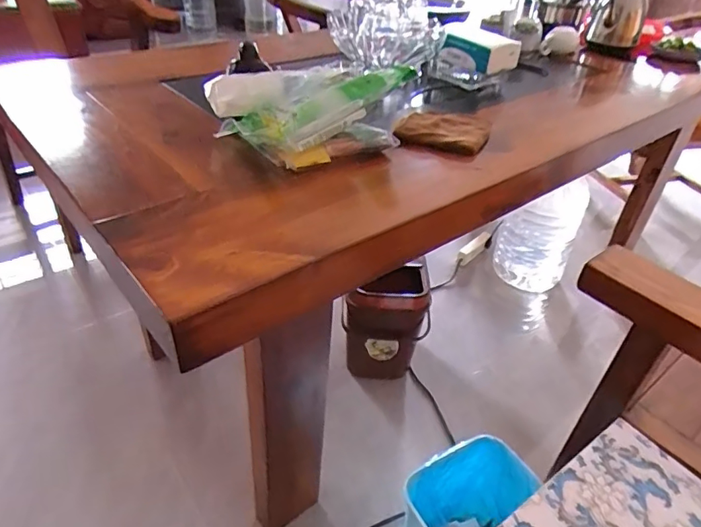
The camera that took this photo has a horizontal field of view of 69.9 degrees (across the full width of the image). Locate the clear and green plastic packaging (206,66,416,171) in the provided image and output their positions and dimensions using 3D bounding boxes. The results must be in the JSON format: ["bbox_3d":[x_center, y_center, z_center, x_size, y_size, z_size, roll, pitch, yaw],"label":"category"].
[{"bbox_3d":[-0.055,-0.212,0.697,0.249,0.098,0.144,-15,42,-25],"label":"clear and green plastic packaging"}]

